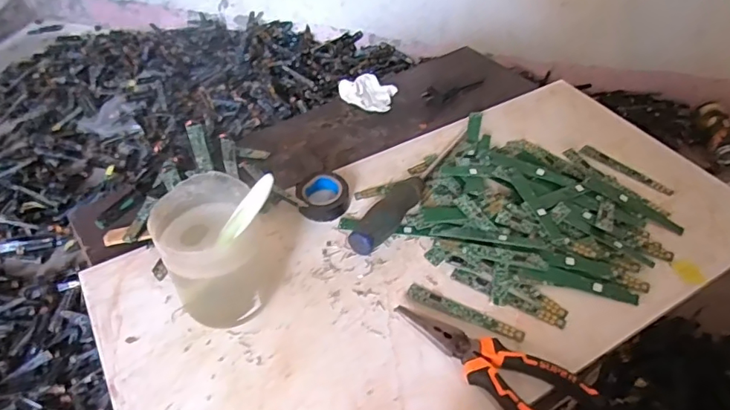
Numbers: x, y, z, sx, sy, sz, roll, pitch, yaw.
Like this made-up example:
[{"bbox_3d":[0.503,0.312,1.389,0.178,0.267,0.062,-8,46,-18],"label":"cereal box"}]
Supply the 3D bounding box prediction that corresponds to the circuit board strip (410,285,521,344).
[{"bbox_3d":[0.083,0.089,0.436,0.100,0.004,0.015,20,48,19],"label":"circuit board strip"}]

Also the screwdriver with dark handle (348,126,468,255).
[{"bbox_3d":[0.050,-0.022,0.522,0.027,0.034,0.215,25,50,23],"label":"screwdriver with dark handle"}]

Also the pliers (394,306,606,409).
[{"bbox_3d":[0.095,0.116,0.397,0.150,0.016,0.050,33,53,28],"label":"pliers"}]

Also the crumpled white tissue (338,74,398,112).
[{"bbox_3d":[0.002,-0.144,0.663,0.067,0.025,0.054,14,46,14],"label":"crumpled white tissue"}]

